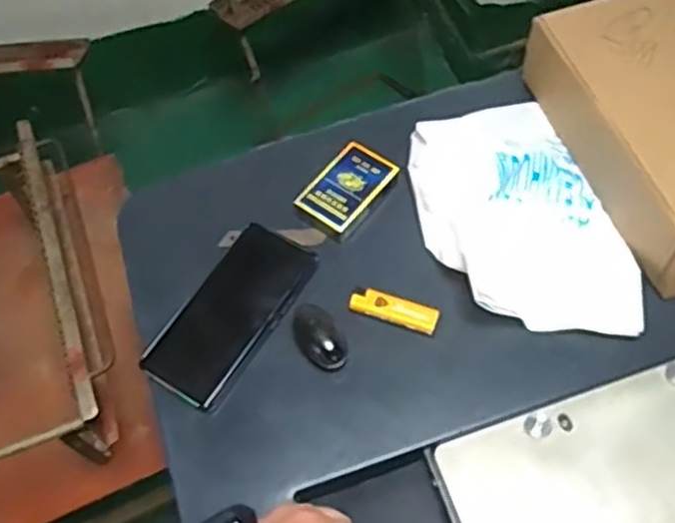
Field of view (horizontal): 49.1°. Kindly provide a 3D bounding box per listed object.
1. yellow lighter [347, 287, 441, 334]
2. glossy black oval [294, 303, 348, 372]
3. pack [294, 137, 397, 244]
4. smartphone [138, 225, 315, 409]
[{"bbox_3d":[0.049,0.040,0.629,0.075,0.007,0.025,16,62,13],"label":"yellow lighter"},{"bbox_3d":[-0.015,0.060,0.611,0.035,0.026,0.060,-29,62,-12],"label":"glossy black oval"},{"bbox_3d":[0.010,-0.068,0.685,0.061,0.018,0.093,34,67,21],"label":"pack"},{"bbox_3d":[-0.091,0.044,0.638,0.077,0.012,0.164,28,65,19],"label":"smartphone"}]

